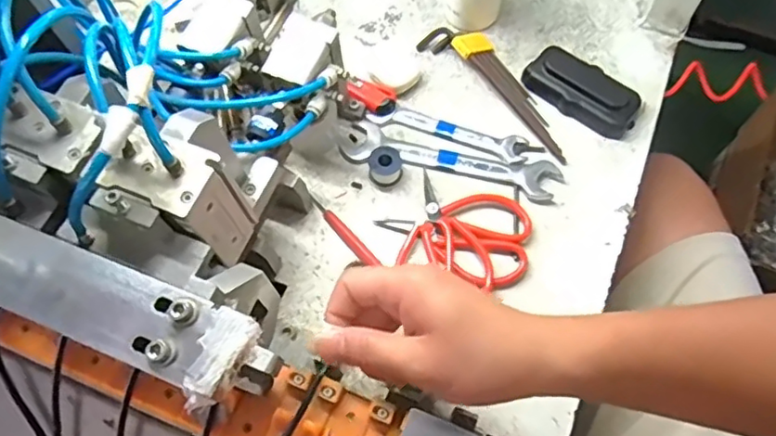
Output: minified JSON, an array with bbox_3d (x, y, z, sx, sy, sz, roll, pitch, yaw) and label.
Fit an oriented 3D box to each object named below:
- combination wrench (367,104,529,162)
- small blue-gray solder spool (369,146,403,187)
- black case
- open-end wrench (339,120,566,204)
[{"bbox_3d":[0.055,-0.082,0.553,0.145,0.005,0.027,16,68,9],"label":"combination wrench"},{"bbox_3d":[-0.002,-0.046,0.531,0.029,0.028,0.026,-6,66,-1],"label":"small blue-gray solder spool"},{"bbox_3d":[0.183,-0.120,0.555,0.106,0.021,0.051,36,72,16],"label":"black case"},{"bbox_3d":[0.056,-0.052,0.539,0.197,0.006,0.039,14,68,8],"label":"open-end wrench"}]

